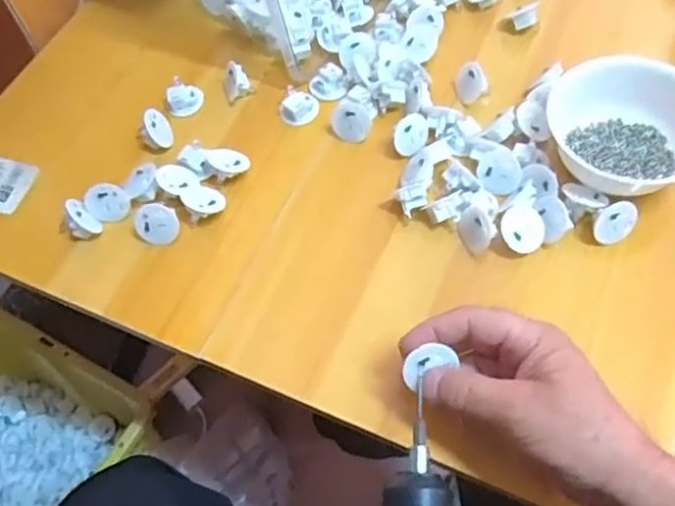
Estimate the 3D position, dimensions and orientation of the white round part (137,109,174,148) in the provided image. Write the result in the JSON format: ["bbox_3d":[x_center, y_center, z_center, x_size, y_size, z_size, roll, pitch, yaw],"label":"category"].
[{"bbox_3d":[-0.150,-0.101,0.530,0.018,0.032,0.025,-13,23,35],"label":"white round part"}]

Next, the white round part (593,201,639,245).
[{"bbox_3d":[0.194,-0.022,0.454,0.033,0.027,0.011,-23,17,-4],"label":"white round part"}]

